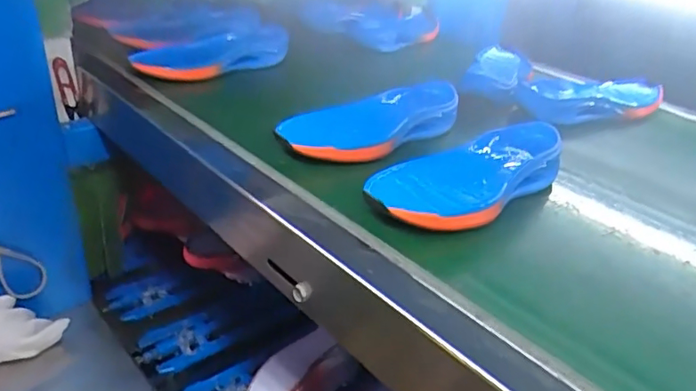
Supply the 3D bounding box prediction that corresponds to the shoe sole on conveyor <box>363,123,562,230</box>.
[{"bbox_3d":[0.125,-0.023,0.537,0.254,0.037,0.091,-21,35,-39],"label":"shoe sole on conveyor"}]

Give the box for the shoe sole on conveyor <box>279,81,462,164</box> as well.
[{"bbox_3d":[0.038,-0.081,0.630,0.238,0.051,0.094,-14,31,-31],"label":"shoe sole on conveyor"}]

